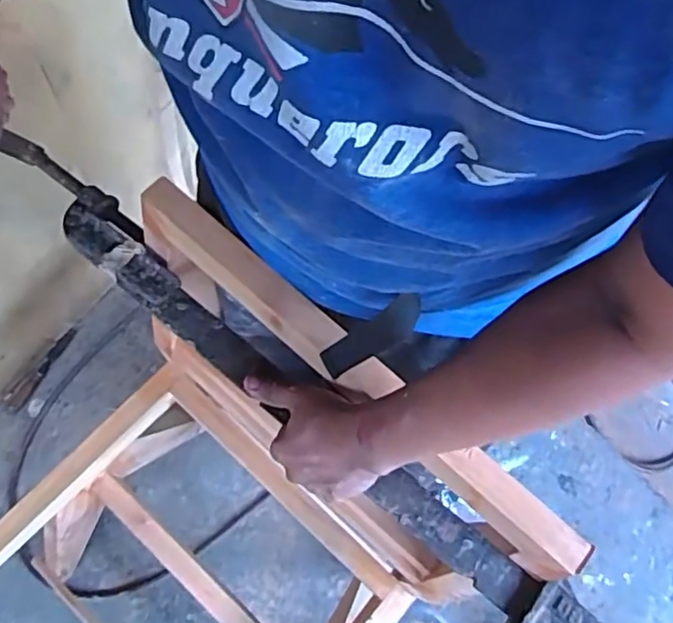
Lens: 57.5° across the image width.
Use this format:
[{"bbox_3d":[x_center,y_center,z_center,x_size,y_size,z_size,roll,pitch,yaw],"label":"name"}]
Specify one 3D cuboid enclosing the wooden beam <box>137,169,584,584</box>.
[{"bbox_3d":[0.010,0.049,0.525,0.474,0.055,0.040,40,74,11],"label":"wooden beam"}]

